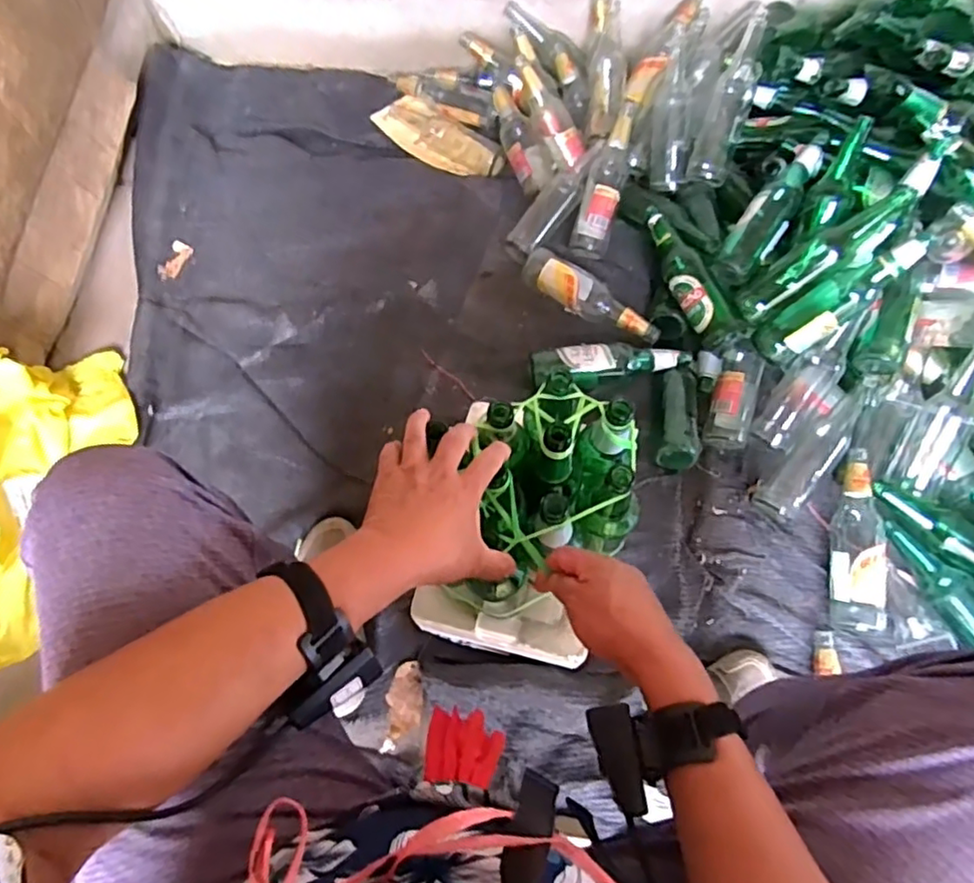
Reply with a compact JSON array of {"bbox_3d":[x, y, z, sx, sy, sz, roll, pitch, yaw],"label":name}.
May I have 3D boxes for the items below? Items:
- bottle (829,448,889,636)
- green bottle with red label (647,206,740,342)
[{"bbox_3d":[0.539,0.145,0.901,0.060,0.075,0.255,11,67,4],"label":"bottle"},{"bbox_3d":[0.317,-0.266,1.000,0.065,0.073,0.238,-22,69,-10],"label":"green bottle with red label"}]

